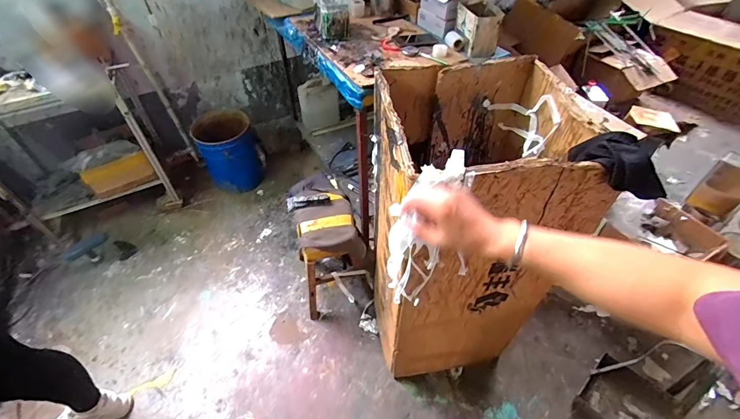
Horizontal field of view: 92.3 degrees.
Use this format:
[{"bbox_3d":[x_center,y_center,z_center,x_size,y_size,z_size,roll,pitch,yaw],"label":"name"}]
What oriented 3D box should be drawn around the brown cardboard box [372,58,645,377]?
[{"bbox_3d":[0.249,0.096,1.037,0.432,0.874,0.400,-6,47,-3],"label":"brown cardboard box"}]

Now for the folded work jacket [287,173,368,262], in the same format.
[{"bbox_3d":[-0.166,0.030,1.272,0.220,0.144,0.316,-14,48,-11],"label":"folded work jacket"}]

